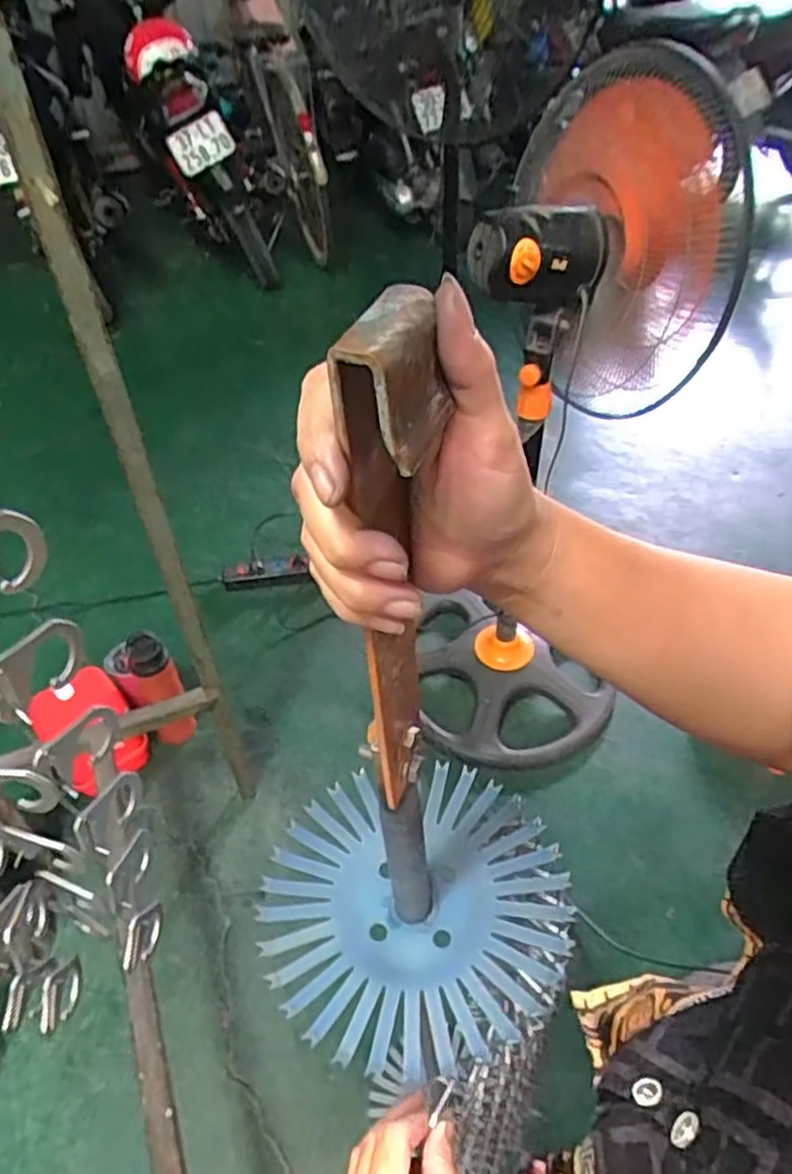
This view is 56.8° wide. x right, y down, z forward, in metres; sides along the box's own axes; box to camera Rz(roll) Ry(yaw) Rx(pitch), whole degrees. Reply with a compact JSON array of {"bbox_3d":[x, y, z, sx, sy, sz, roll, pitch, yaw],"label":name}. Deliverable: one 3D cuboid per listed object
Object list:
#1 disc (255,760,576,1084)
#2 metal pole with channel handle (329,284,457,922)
[{"bbox_3d":[0.013,0.218,0.506,0.206,0.019,0.194,-5,46,-4],"label":"disc"},{"bbox_3d":[0.003,0.070,0.356,0.032,0.423,0.040,6,49,6],"label":"metal pole with channel handle"}]

